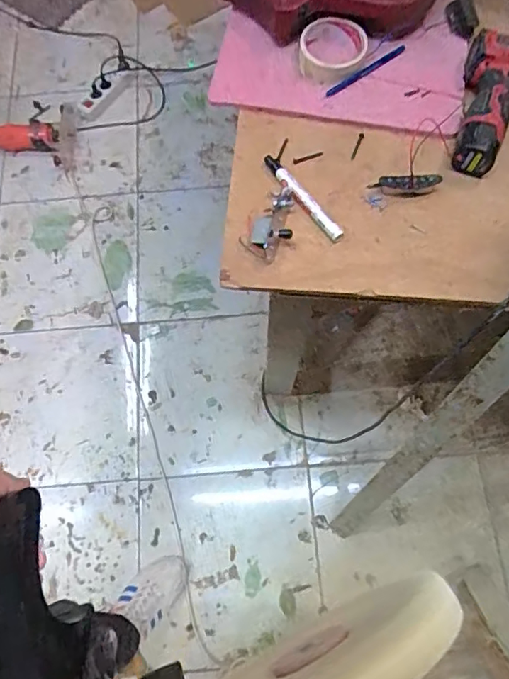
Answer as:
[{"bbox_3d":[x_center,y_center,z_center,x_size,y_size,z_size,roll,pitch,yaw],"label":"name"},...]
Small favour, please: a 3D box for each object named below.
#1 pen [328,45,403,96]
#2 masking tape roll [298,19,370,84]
[{"bbox_3d":[0.153,-0.363,0.709,0.131,0.010,0.012,-33,72,-11],"label":"pen"},{"bbox_3d":[0.105,-0.389,0.703,0.088,0.028,0.087,0,71,1],"label":"masking tape roll"}]

